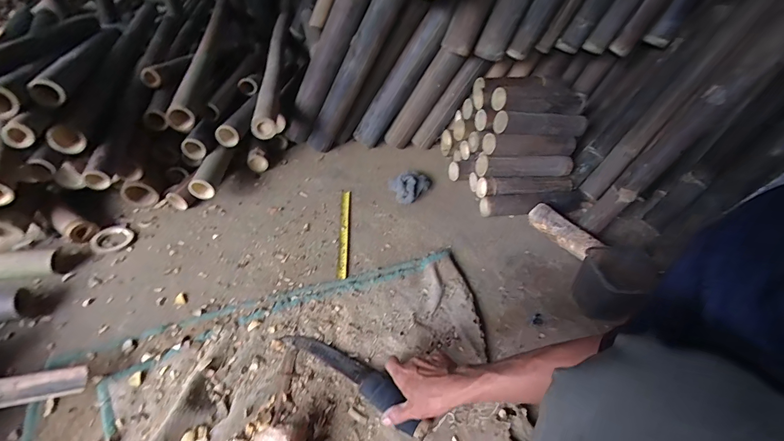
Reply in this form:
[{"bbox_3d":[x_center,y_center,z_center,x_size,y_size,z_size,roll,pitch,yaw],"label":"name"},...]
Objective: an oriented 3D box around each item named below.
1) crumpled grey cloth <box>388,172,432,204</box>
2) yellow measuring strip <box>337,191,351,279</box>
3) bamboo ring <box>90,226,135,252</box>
[{"bbox_3d":[0.046,-0.101,1.014,0.104,0.058,0.085,-32,56,-33],"label":"crumpled grey cloth"},{"bbox_3d":[-0.119,0.023,0.898,0.025,0.005,0.293,1,44,-6],"label":"yellow measuring strip"},{"bbox_3d":[-0.618,0.041,0.805,0.079,0.011,0.079,5,43,-5],"label":"bamboo ring"}]

